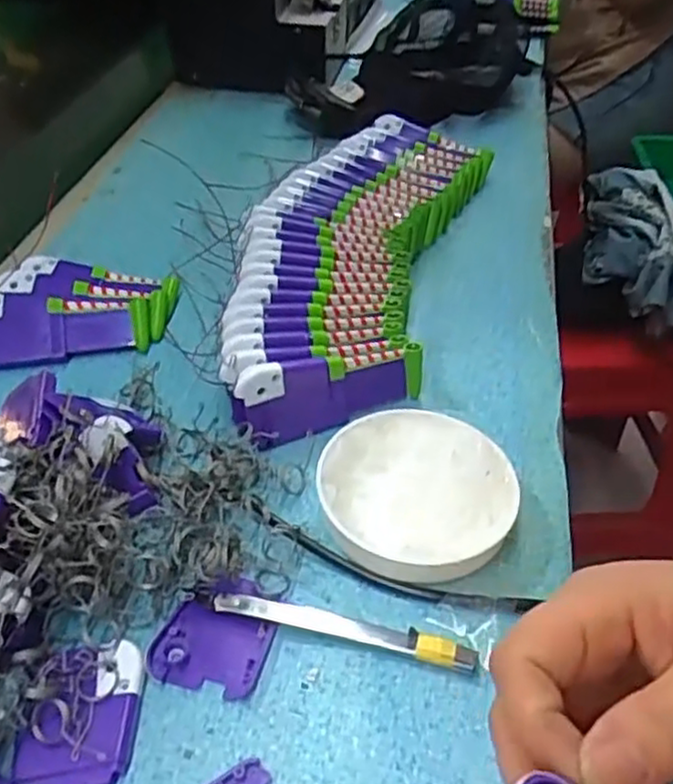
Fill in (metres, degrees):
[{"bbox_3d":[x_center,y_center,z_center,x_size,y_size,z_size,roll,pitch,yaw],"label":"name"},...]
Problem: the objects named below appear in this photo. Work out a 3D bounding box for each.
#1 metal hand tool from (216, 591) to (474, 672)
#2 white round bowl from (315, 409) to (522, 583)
[{"bbox_3d":[0.003,0.113,0.347,0.126,0.011,0.014,11,43,9],"label":"metal hand tool"},{"bbox_3d":[0.045,0.053,0.397,0.109,0.025,0.101,1,42,-1],"label":"white round bowl"}]

